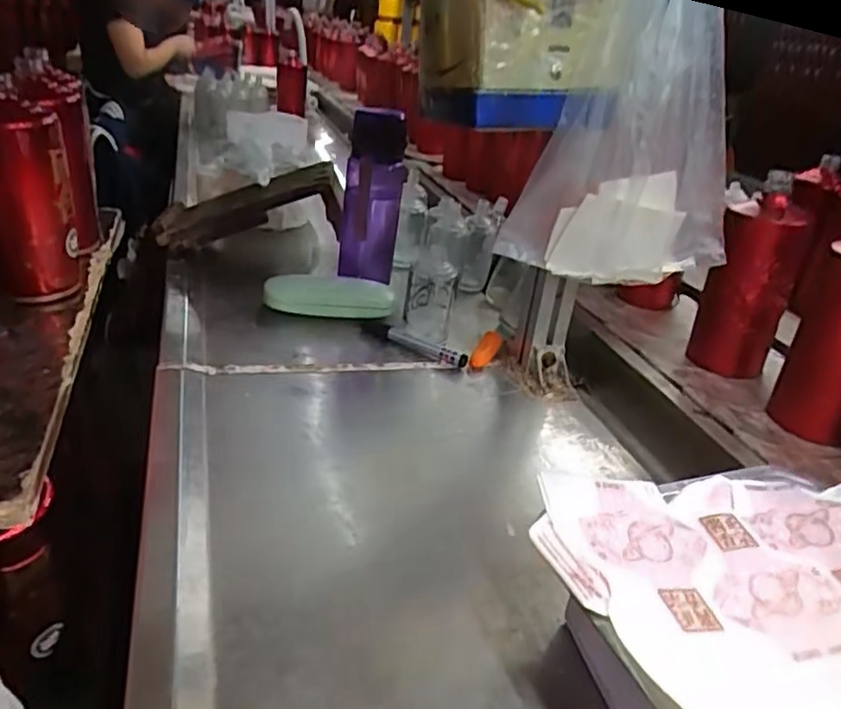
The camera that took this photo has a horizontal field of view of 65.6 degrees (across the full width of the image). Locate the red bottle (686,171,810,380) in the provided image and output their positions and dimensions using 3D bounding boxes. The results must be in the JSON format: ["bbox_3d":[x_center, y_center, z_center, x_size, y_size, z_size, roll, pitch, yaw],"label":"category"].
[{"bbox_3d":[0.350,-0.076,0.700,0.072,0.191,0.076,4,28,-4],"label":"red bottle"}]

